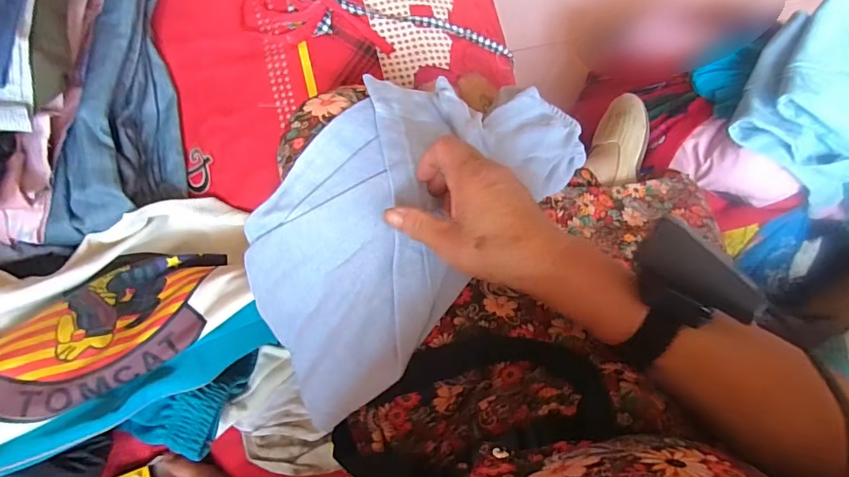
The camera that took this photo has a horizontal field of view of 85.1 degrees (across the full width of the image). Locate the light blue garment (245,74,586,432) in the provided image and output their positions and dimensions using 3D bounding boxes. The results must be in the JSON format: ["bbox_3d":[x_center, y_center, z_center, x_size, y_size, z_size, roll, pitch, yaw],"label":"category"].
[{"bbox_3d":[-0.003,-0.034,0.429,0.178,0.125,0.383,44,81,3],"label":"light blue garment"}]

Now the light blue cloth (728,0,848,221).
[{"bbox_3d":[0.623,-0.148,0.662,0.366,0.127,0.244,34,80,1],"label":"light blue cloth"}]

